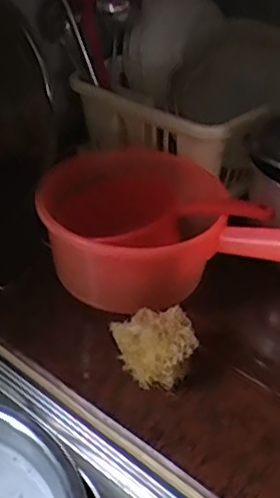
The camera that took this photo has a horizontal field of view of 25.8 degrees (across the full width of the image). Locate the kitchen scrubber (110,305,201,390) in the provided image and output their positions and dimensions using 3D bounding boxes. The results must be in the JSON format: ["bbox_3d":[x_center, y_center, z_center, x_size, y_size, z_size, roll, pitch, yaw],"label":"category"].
[{"bbox_3d":[0.016,0.094,0.625,0.070,0.055,0.086,-15,38,-21],"label":"kitchen scrubber"}]

